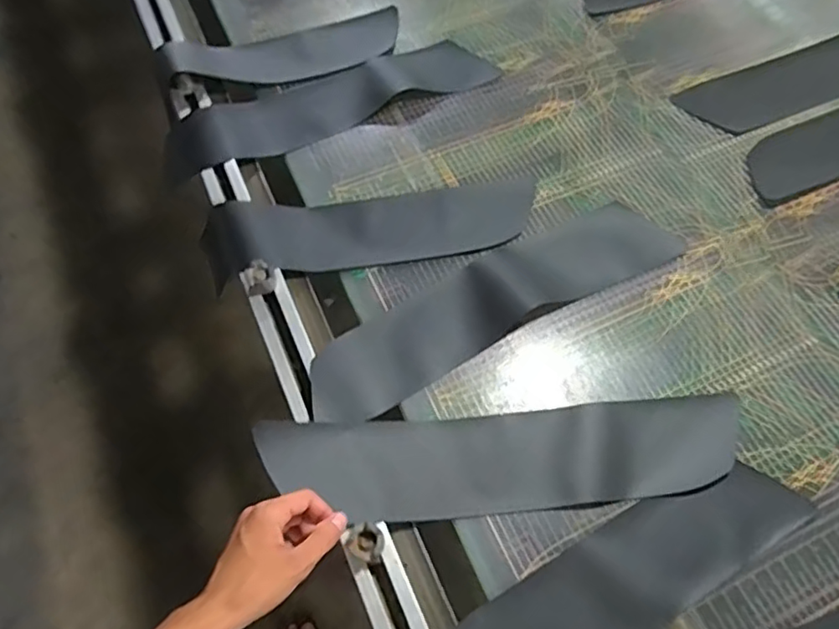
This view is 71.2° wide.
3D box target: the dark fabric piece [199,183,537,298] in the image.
[{"bbox_3d":[-0.058,-0.128,0.819,0.469,0.048,0.137,-13,63,-7],"label":"dark fabric piece"}]

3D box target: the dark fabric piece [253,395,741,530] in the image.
[{"bbox_3d":[0.106,0.164,0.674,0.552,0.055,0.121,-2,63,-6],"label":"dark fabric piece"}]

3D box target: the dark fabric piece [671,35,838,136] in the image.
[{"bbox_3d":[0.645,-0.393,0.972,0.448,0.009,0.119,-23,60,-13],"label":"dark fabric piece"}]

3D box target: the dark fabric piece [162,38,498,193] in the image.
[{"bbox_3d":[-0.139,-0.337,0.934,0.541,0.033,0.131,-25,66,-13],"label":"dark fabric piece"}]

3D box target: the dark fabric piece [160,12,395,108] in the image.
[{"bbox_3d":[-0.212,-0.434,0.956,0.406,0.059,0.126,-22,65,-12],"label":"dark fabric piece"}]

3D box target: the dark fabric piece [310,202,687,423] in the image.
[{"bbox_3d":[0.102,-0.021,0.772,0.530,0.029,0.121,-26,68,-14],"label":"dark fabric piece"}]

